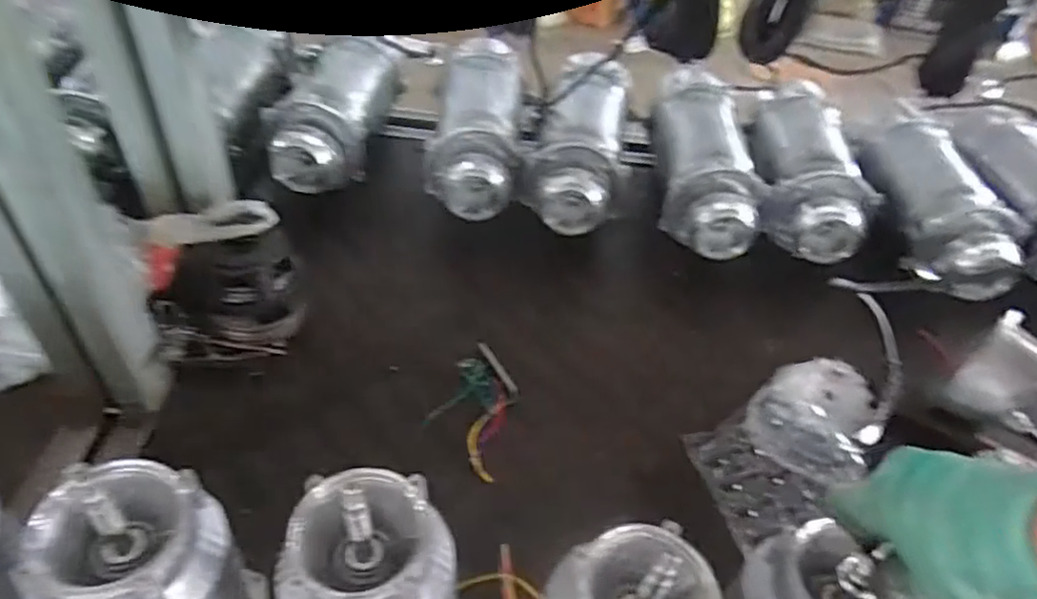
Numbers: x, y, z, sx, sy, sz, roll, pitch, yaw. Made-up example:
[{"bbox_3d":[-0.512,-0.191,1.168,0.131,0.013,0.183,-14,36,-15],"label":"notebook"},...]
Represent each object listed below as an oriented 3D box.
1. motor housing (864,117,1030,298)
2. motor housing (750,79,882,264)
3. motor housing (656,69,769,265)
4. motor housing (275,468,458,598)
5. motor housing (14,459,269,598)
[{"bbox_3d":[0.611,-0.142,0.985,0.119,0.099,0.316,6,45,-2],"label":"motor housing"},{"bbox_3d":[0.450,-0.209,1.042,0.148,0.113,0.354,11,45,4],"label":"motor housing"},{"bbox_3d":[0.283,-0.220,1.034,0.135,0.110,0.367,7,45,0],"label":"motor housing"},{"bbox_3d":[-0.105,0.233,0.496,0.124,0.236,0.115,4,45,-3],"label":"motor housing"},{"bbox_3d":[-0.262,0.227,0.484,0.104,0.236,0.116,8,45,0],"label":"motor housing"}]

